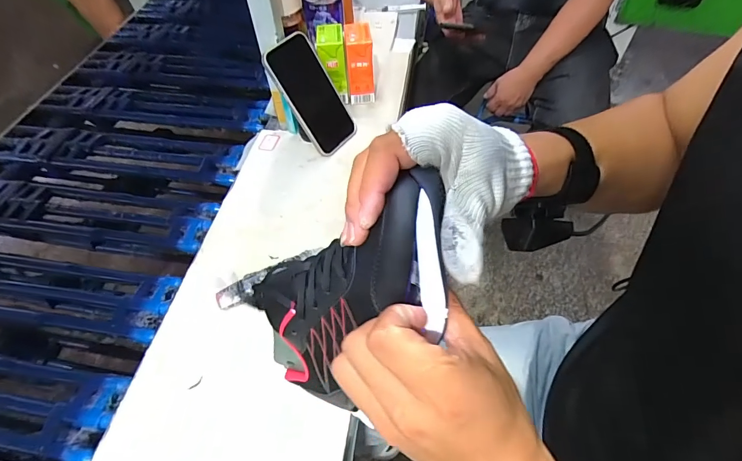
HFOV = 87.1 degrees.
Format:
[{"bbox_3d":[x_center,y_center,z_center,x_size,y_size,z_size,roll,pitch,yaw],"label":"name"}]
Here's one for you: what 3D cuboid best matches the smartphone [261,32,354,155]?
[{"bbox_3d":[-0.083,-0.195,0.562,0.013,0.159,0.084,4,46,50],"label":"smartphone"}]

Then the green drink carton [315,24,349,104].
[{"bbox_3d":[-0.064,-0.274,0.631,0.045,0.102,0.069,-6,53,-3],"label":"green drink carton"}]

